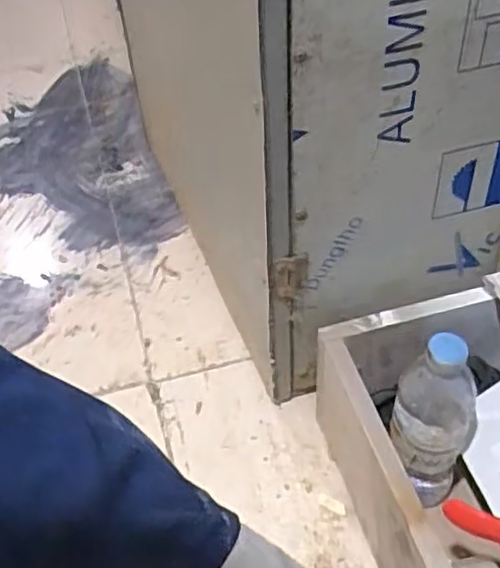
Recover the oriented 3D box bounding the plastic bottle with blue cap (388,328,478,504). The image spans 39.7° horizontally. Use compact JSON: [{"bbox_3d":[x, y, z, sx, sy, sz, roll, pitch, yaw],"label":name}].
[{"bbox_3d":[0.159,0.120,0.607,0.066,0.206,0.060,-2,46,2],"label":"plastic bottle with blue cap"}]

